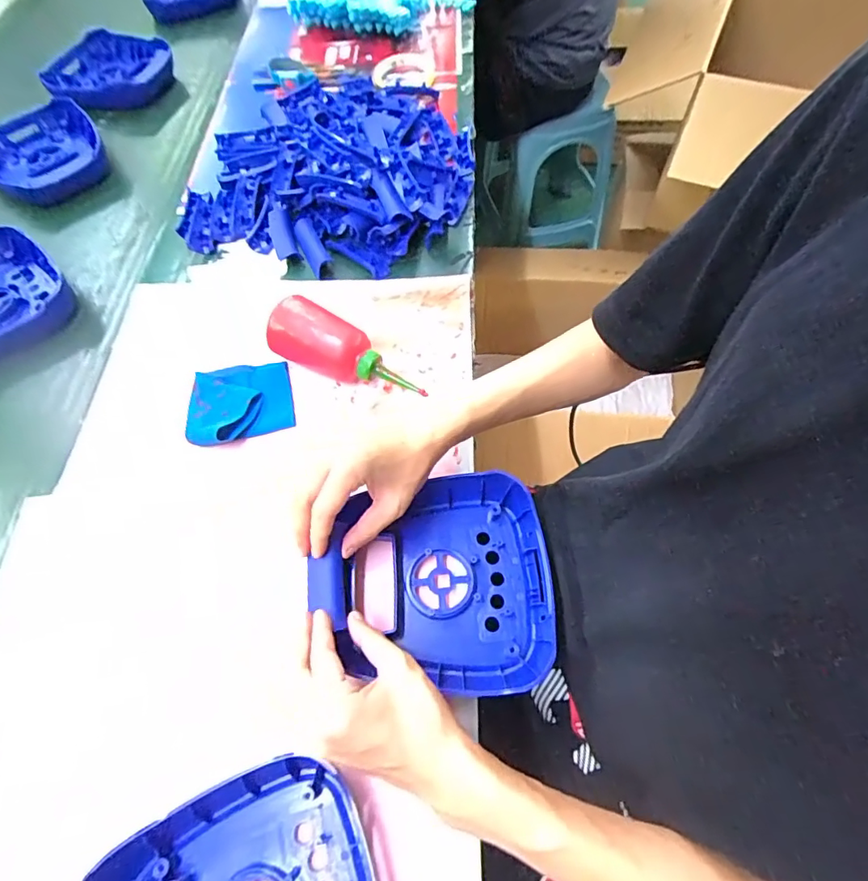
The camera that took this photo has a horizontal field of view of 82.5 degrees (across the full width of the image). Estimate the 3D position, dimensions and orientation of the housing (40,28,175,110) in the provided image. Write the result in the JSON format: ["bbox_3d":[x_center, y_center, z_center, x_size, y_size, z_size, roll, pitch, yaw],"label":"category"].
[{"bbox_3d":[-0.500,-0.568,0.770,0.174,0.067,0.115,-35,65,-15],"label":"housing"}]

